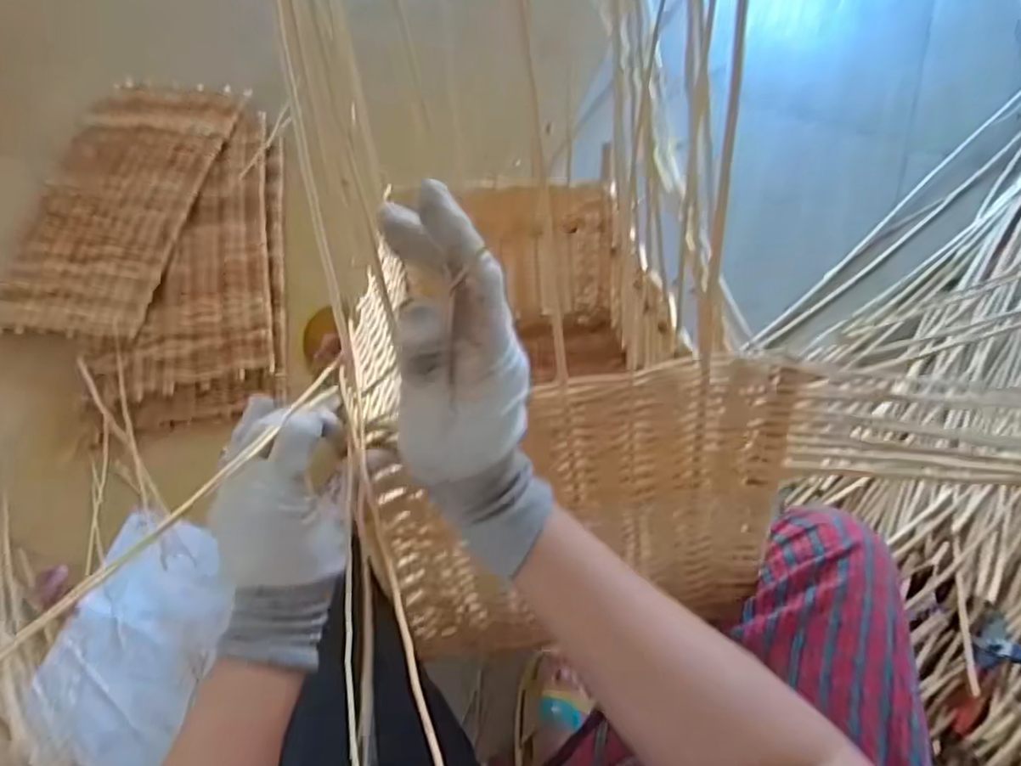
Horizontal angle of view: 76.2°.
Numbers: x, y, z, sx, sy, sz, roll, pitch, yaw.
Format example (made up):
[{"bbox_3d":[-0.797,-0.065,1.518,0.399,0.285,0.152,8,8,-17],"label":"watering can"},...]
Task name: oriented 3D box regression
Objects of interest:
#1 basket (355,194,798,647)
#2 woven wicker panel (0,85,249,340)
[{"bbox_3d":[0.029,-0.020,0.757,0.312,0.287,0.569,-8,30,-2],"label":"basket"},{"bbox_3d":[-0.700,-0.332,1.160,0.290,0.022,0.543,11,70,5],"label":"woven wicker panel"}]

